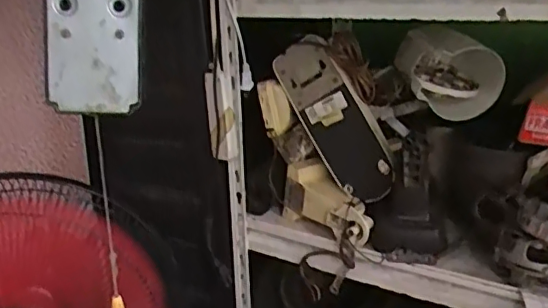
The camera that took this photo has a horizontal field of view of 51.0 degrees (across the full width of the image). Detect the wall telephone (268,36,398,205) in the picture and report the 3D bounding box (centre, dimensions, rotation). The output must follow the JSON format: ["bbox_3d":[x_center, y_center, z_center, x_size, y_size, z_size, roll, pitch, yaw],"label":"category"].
[{"bbox_3d":[0.093,-0.048,0.886,0.104,0.258,0.044,-32,-3,35],"label":"wall telephone"}]

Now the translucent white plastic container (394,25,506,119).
[{"bbox_3d":[0.277,-0.132,0.930,0.141,0.129,0.113,-5,17,-10],"label":"translucent white plastic container"}]

